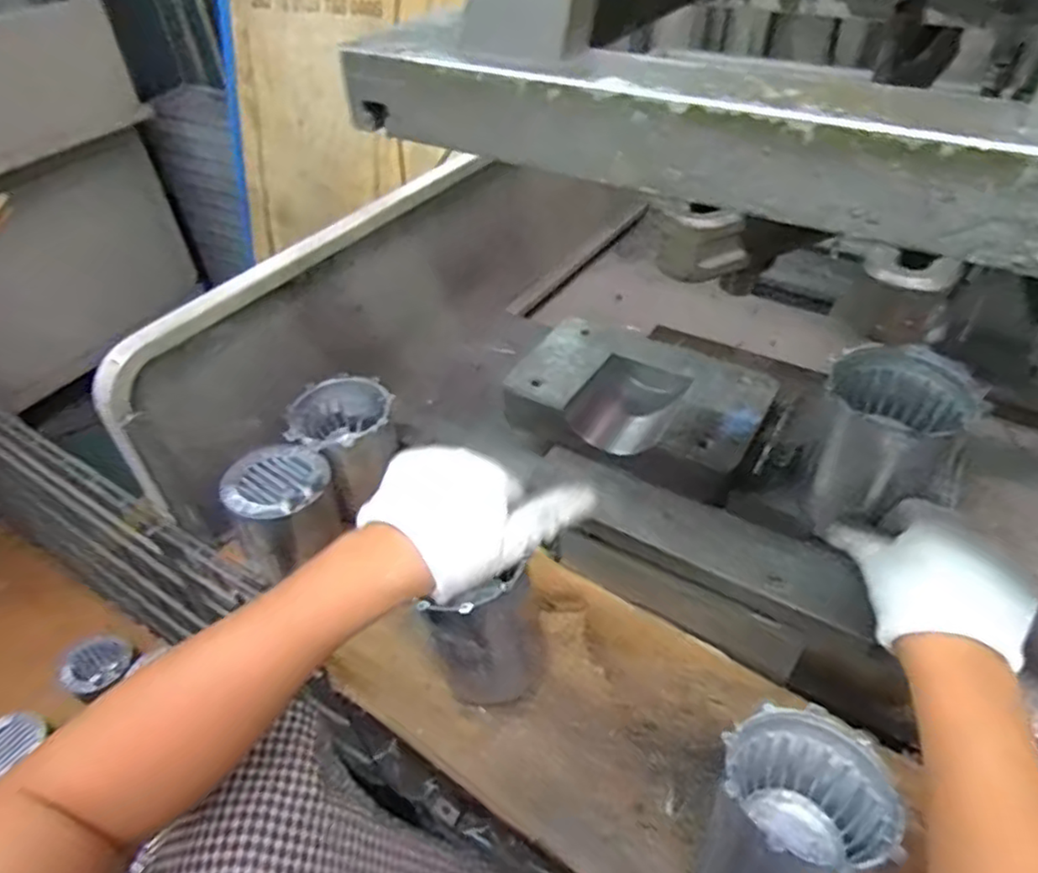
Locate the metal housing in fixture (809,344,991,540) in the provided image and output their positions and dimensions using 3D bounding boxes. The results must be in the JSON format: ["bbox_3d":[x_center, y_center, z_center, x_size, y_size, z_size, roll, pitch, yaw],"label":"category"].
[{"bbox_3d":[0.260,0.006,0.482,0.085,0.116,0.084,30,52,31],"label":"metal housing in fixture"}]

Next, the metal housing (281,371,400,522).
[{"bbox_3d":[-0.167,-0.005,0.632,0.093,0.053,0.104,-5,42,-2],"label":"metal housing"}]

